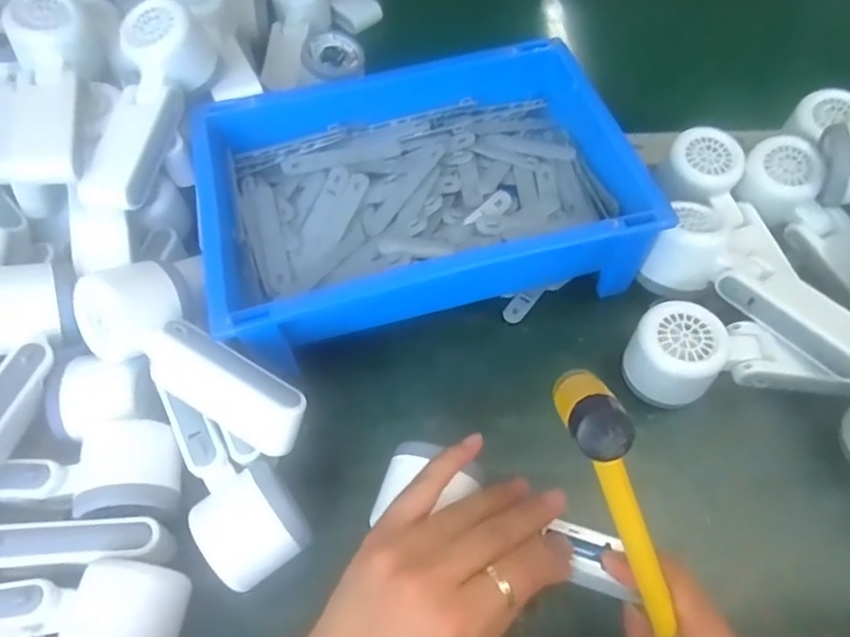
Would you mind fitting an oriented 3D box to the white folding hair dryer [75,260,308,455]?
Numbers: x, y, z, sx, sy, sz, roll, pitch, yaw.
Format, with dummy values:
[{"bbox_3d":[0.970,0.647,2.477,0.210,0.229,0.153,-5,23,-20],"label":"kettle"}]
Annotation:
[{"bbox_3d":[-0.145,0.025,0.370,0.157,0.050,0.067,38,66,23],"label":"white folding hair dryer"}]

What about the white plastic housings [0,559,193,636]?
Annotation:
[{"bbox_3d":[-0.220,0.165,0.346,0.164,0.047,0.055,3,58,4],"label":"white plastic housings"}]

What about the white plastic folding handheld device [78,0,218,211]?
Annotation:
[{"bbox_3d":[-0.206,-0.155,0.451,0.059,0.044,0.163,12,78,9],"label":"white plastic folding handheld device"}]

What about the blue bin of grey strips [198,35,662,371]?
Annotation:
[{"bbox_3d":[-0.008,-0.095,0.479,0.303,0.088,0.226,-14,58,-7],"label":"blue bin of grey strips"}]

